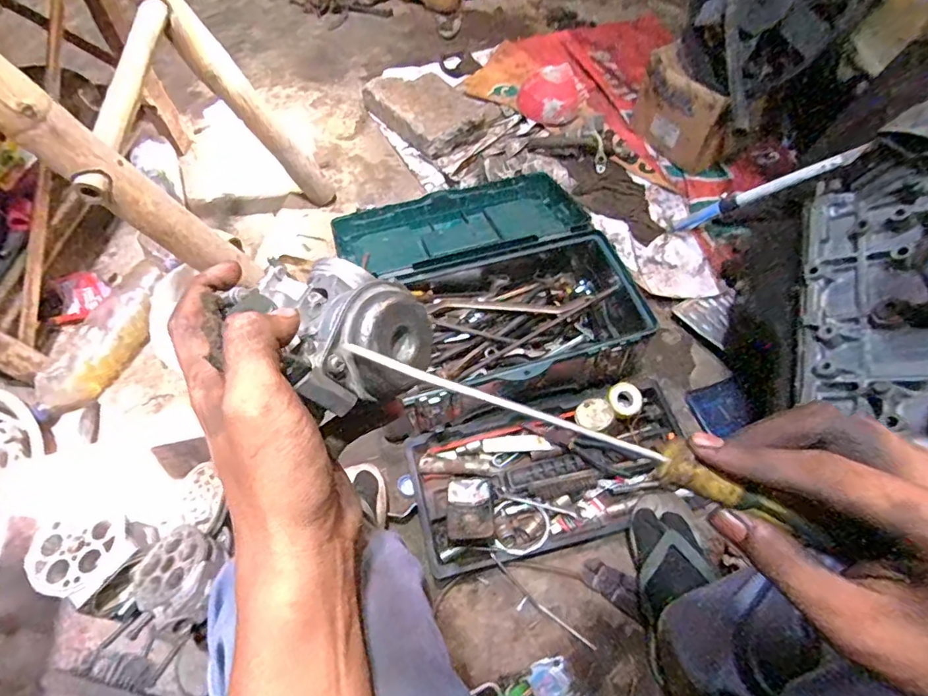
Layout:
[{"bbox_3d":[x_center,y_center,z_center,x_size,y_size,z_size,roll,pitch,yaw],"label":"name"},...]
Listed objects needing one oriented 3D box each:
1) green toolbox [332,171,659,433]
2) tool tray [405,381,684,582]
[{"bbox_3d":[0.036,-0.125,0.936,0.453,0.128,0.494,-19,61,-12],"label":"green toolbox"},{"bbox_3d":[0.139,0.176,0.816,0.435,0.058,0.240,-13,60,-9],"label":"tool tray"}]

